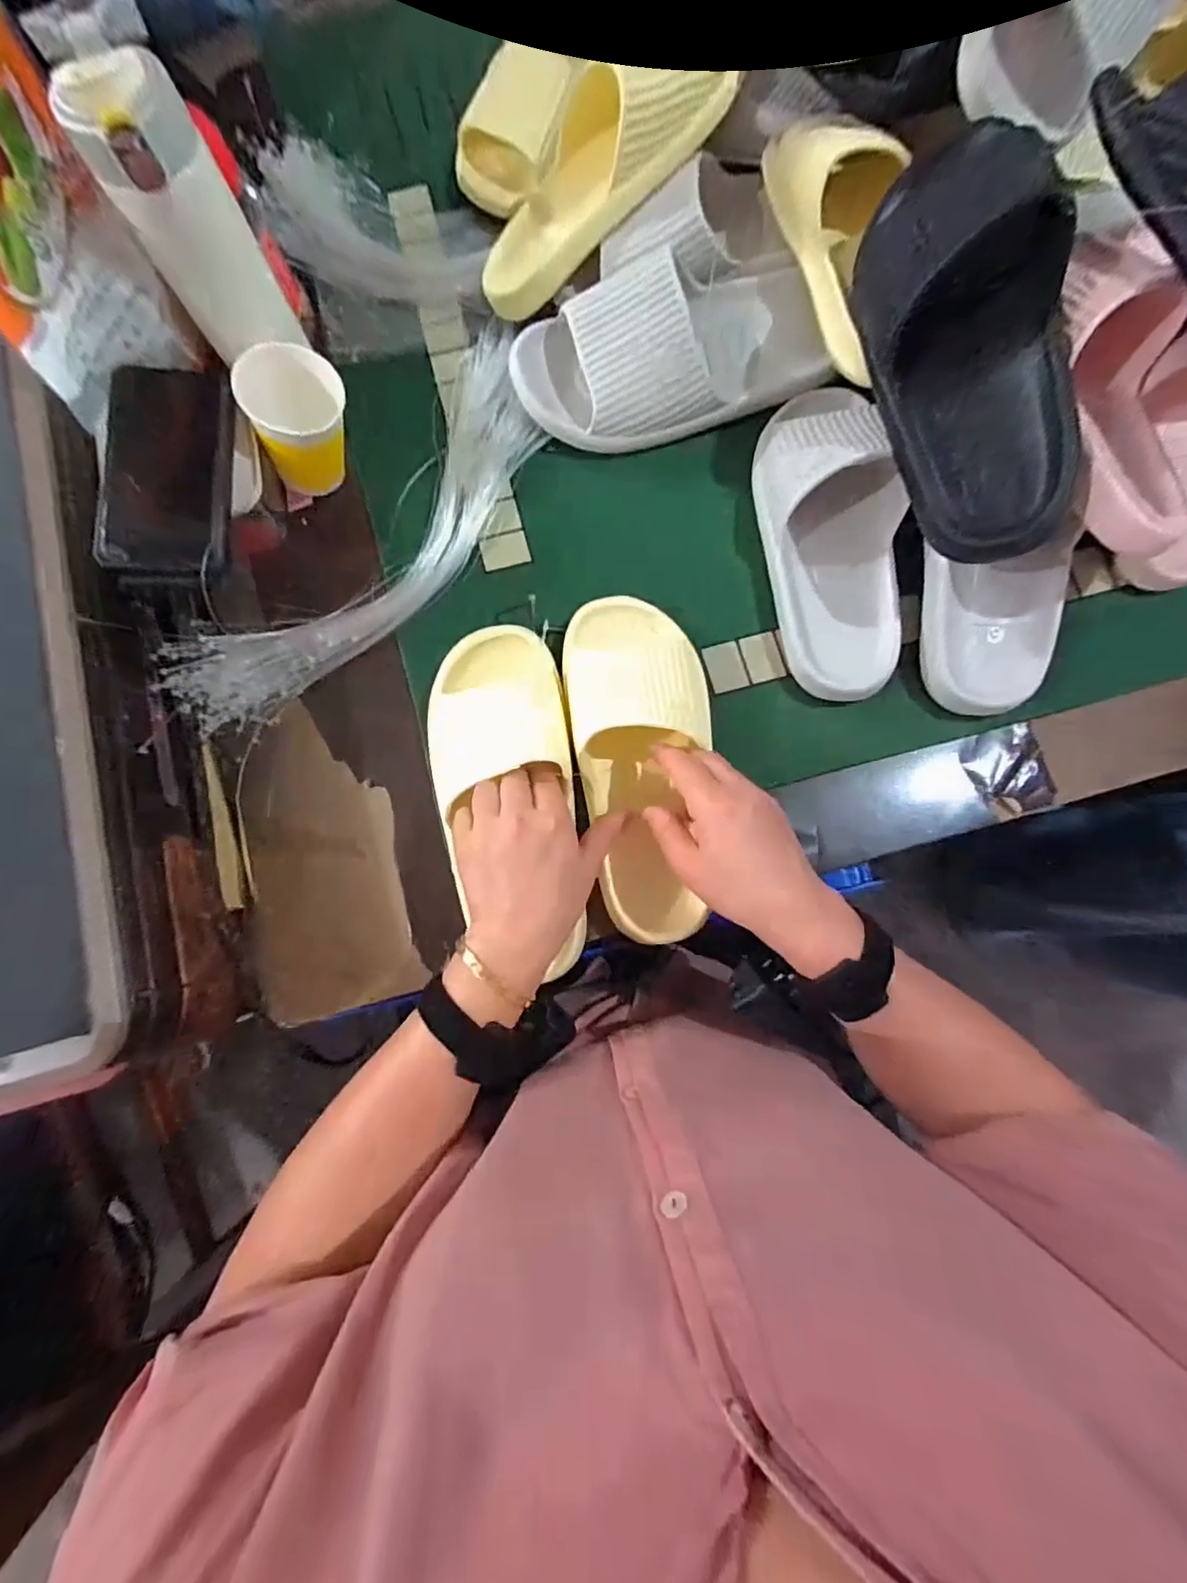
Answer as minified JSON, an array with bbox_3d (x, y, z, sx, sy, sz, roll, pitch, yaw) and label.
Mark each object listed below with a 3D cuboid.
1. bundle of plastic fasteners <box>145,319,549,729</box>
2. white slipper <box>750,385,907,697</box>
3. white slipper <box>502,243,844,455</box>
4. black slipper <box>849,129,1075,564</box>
[{"bbox_3d":[-0.163,-0.210,0.458,0.115,0.040,0.403,34,82,5],"label":"bundle of plastic fasteners"},{"bbox_3d":[0.192,-0.187,0.443,0.101,0.069,0.227,-7,81,-2],"label":"white slipper"},{"bbox_3d":[0.061,-0.351,0.460,0.244,0.080,0.110,-12,81,-3],"label":"white slipper"},{"bbox_3d":[0.245,-0.283,0.378,0.108,0.078,0.258,-8,96,40],"label":"black slipper"}]

